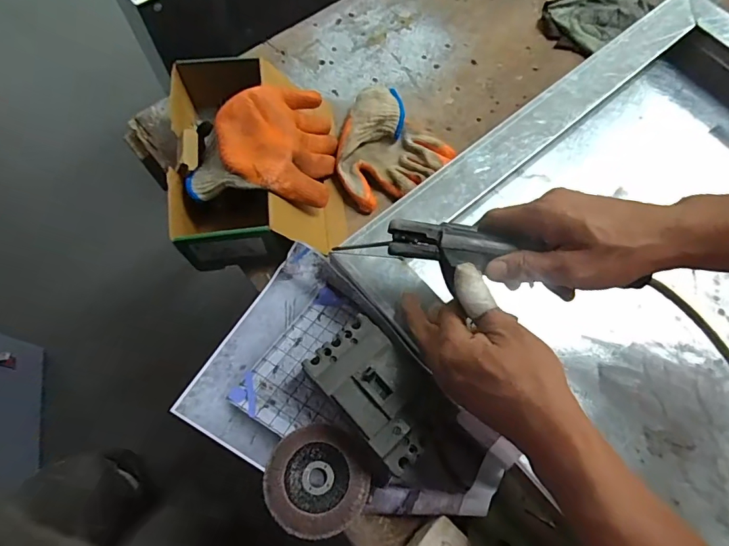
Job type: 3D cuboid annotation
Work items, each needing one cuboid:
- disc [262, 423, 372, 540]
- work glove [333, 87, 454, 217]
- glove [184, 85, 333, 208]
[{"bbox_3d":[-0.042,0.185,0.409,0.091,0.019,0.088,0,67,-1],"label":"disc"},{"bbox_3d":[0.018,-0.151,0.560,0.136,0.032,0.134,-41,73,-16],"label":"work glove"},{"bbox_3d":[-0.111,-0.143,0.518,0.147,0.099,0.152,3,67,1],"label":"glove"}]

